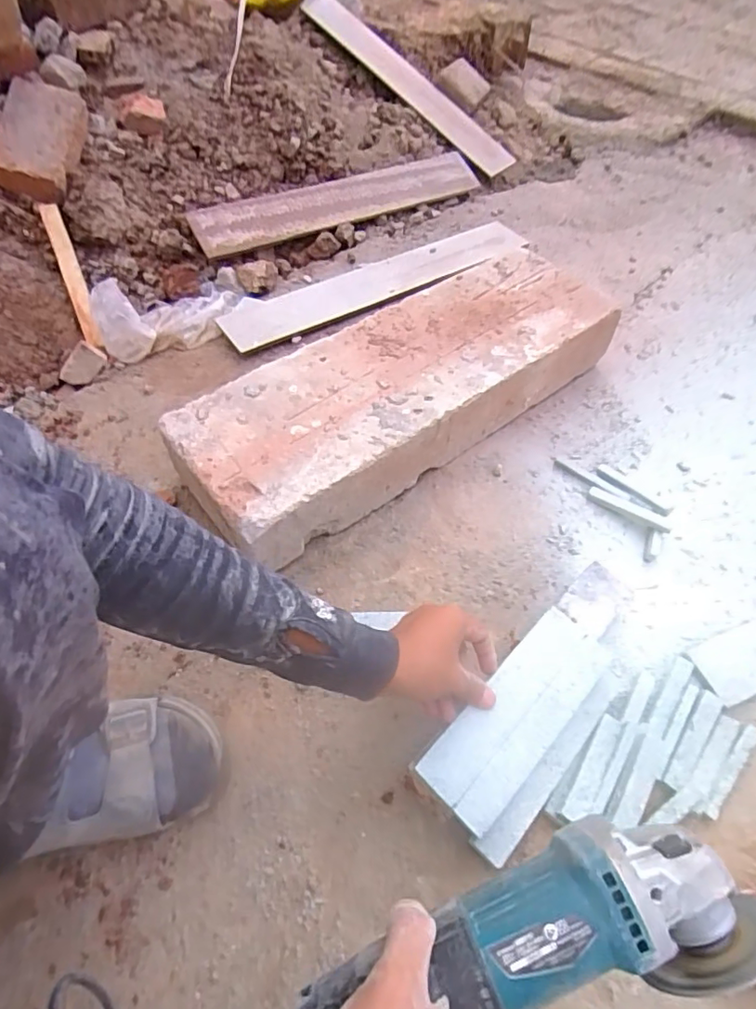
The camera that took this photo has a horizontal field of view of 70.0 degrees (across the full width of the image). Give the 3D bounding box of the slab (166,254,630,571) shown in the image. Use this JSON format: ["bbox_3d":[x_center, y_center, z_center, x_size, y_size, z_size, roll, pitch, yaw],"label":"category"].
[{"bbox_3d":[0.043,-0.146,0.705,0.583,0.117,0.197,-32,57,-23],"label":"slab"}]

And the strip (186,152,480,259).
[{"bbox_3d":[-0.058,-0.589,1.046,0.609,0.016,0.107,-28,78,-23],"label":"strip"}]

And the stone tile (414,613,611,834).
[{"bbox_3d":[0.123,0.177,0.468,0.071,0.009,0.199,39,62,24],"label":"stone tile"}]

